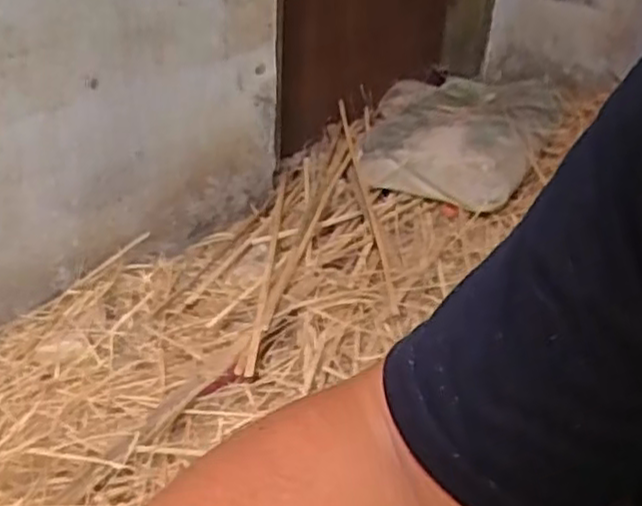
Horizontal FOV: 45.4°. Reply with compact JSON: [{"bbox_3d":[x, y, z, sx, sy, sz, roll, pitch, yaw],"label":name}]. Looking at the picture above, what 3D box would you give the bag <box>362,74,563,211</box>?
[{"bbox_3d":[0.288,-0.266,1.683,0.371,0.122,0.570,15,33,19],"label":"bag"}]

